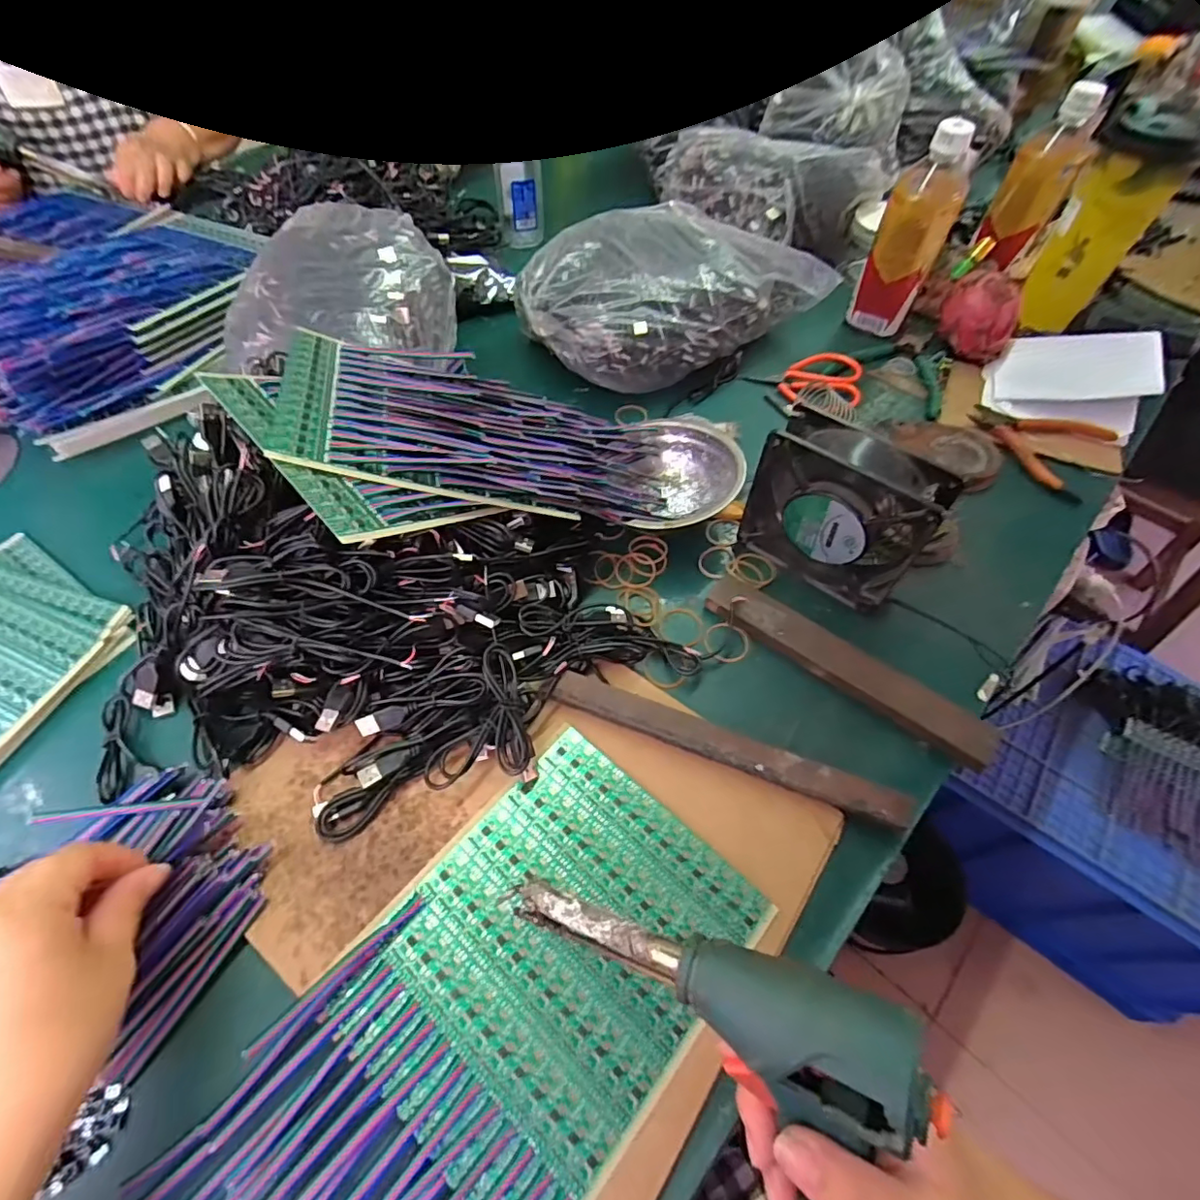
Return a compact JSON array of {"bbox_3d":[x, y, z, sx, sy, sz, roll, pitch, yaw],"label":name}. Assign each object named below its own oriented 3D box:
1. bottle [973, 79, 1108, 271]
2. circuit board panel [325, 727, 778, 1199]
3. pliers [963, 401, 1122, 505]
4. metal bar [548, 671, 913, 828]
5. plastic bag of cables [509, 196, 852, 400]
[{"bbox_3d":[0.466,-0.447,0.605,0.061,0.155,0.043,26,38,13],"label":"bottle"},{"bbox_3d":[-0.023,0.190,0.308,0.151,0.005,0.191,37,64,19],"label":"circuit board panel"},{"bbox_3d":[0.400,-0.151,0.519,0.113,0.029,0.086,36,64,19],"label":"pliers"},{"bbox_3d":[0.078,0.090,0.365,0.225,0.024,0.025,19,59,10],"label":"metal bar"},{"bbox_3d":[0.063,-0.327,0.593,0.290,0.083,0.198,-21,61,-14],"label":"plastic bag of cables"}]

